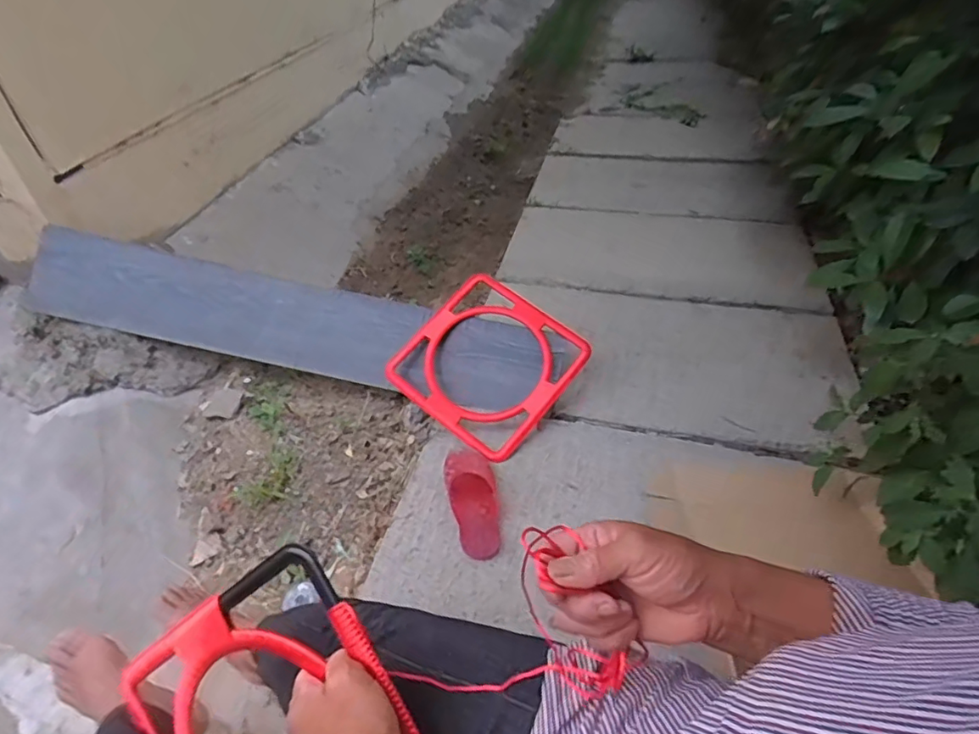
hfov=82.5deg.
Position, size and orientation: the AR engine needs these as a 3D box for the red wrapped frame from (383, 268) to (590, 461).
[{"bbox_3d":[-0.003,-0.010,1.207,0.330,0.035,0.330,37,79,14],"label":"red wrapped frame"}]

